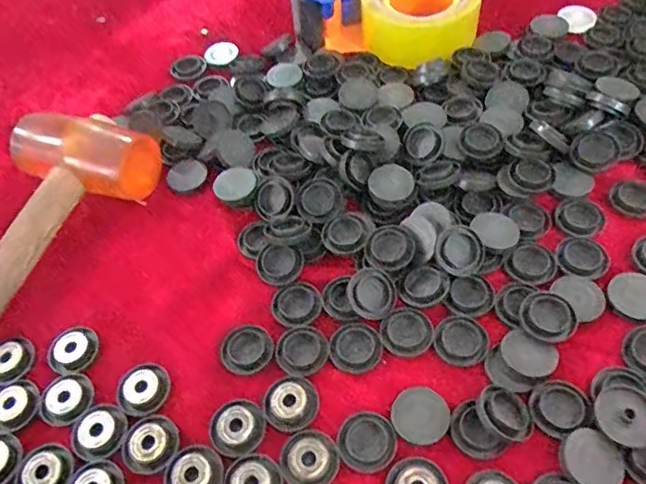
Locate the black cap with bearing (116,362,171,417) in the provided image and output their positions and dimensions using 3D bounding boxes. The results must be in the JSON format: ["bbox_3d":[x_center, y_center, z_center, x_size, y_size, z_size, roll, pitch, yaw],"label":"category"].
[{"bbox_3d":[-0.112,0.093,0.357,0.033,0.007,0.033,-3,56,5],"label":"black cap with bearing"}]

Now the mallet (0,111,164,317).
[{"bbox_3d":[-0.235,0.020,0.386,0.105,0.046,0.288,18,60,18],"label":"mallet"}]

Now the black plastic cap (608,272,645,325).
[{"bbox_3d":[0.194,0.033,0.350,0.031,0.004,0.037,32,65,25],"label":"black plastic cap"}]

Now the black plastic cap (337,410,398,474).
[{"bbox_3d":[0.025,0.113,0.321,0.033,0.004,0.033,-3,56,5],"label":"black plastic cap"}]

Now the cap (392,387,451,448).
[{"bbox_3d":[0.056,0.099,0.325,0.032,0.004,0.032,-3,56,5],"label":"cap"}]

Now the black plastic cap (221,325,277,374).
[{"bbox_3d":[-0.049,0.068,0.363,0.033,0.004,0.033,-3,56,5],"label":"black plastic cap"}]

